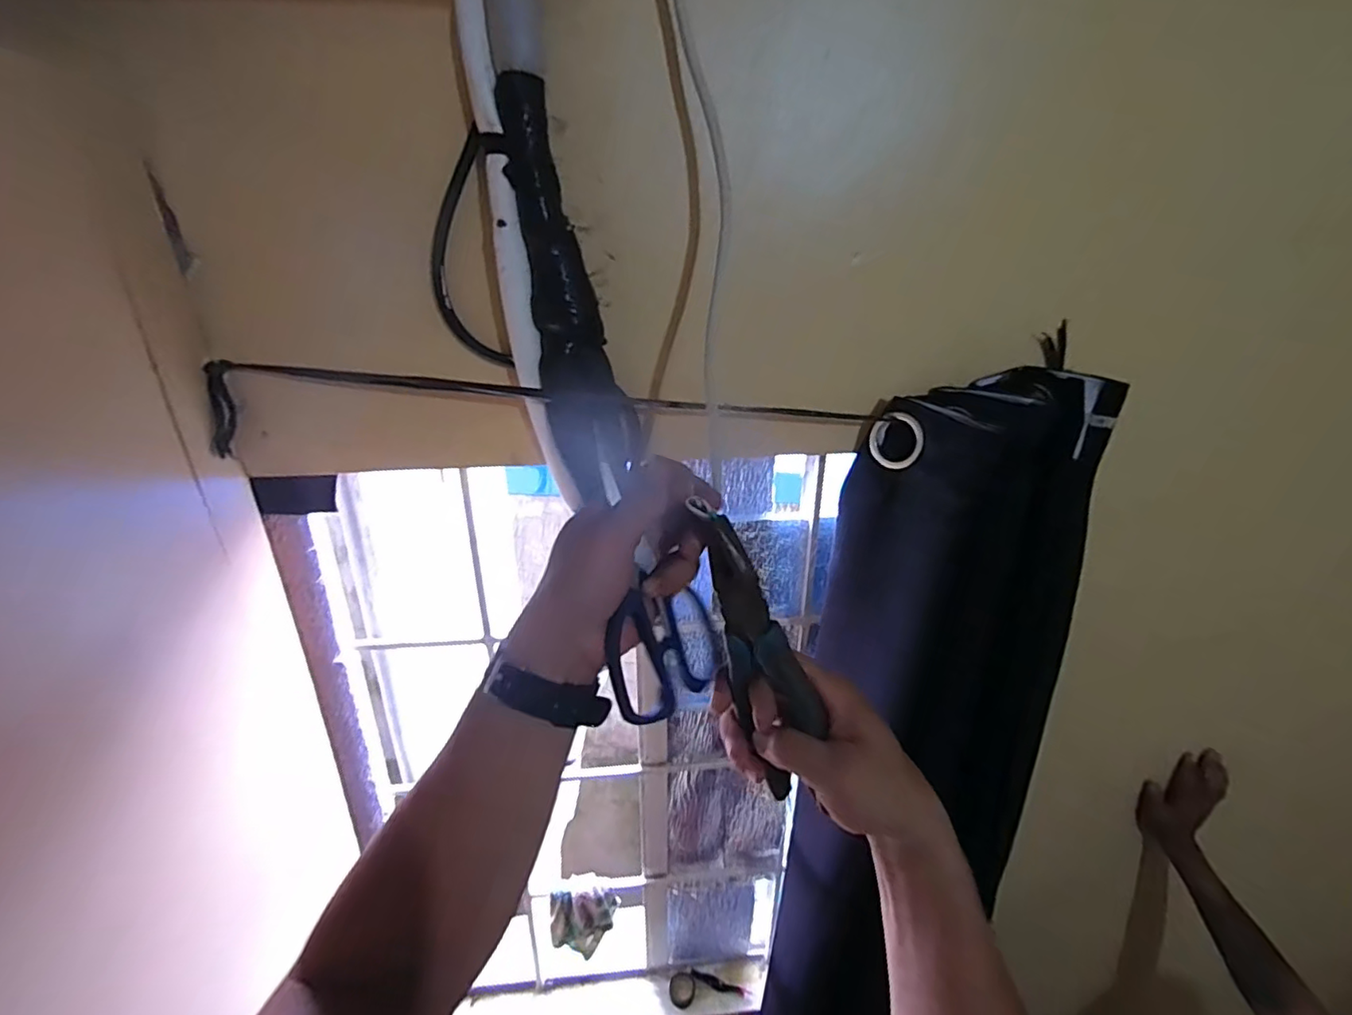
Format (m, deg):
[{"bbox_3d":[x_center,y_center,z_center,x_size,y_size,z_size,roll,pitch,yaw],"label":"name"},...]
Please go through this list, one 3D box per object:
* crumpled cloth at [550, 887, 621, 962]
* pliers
[{"bbox_3d":[-0.139,0.646,0.916,0.101,0.138,0.030,-5,25,-11],"label":"crumpled cloth"},{"bbox_3d":[0.051,0.092,0.354,0.045,0.181,0.016,-12,14,38],"label":"pliers"}]

